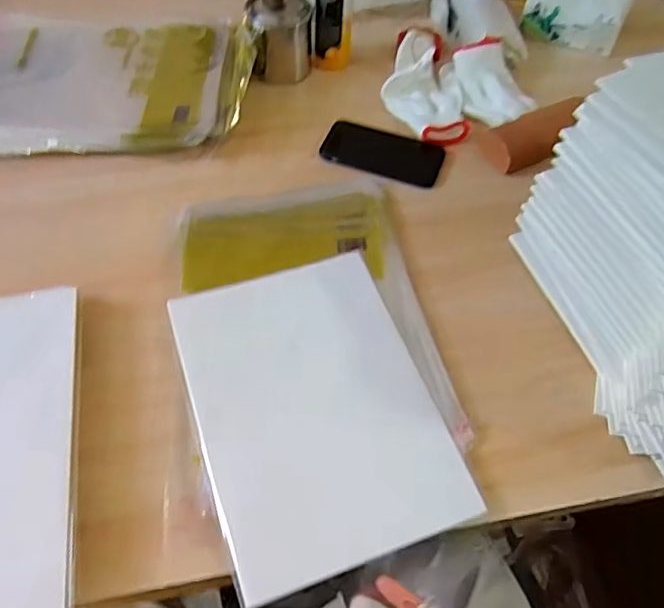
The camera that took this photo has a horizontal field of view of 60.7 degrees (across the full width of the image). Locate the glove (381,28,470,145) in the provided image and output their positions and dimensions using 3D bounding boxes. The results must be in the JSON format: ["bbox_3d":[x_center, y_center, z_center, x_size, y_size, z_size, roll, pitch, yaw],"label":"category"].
[{"bbox_3d":[0.125,-0.312,0.783,0.107,0.040,0.222,2,57,0],"label":"glove"}]

